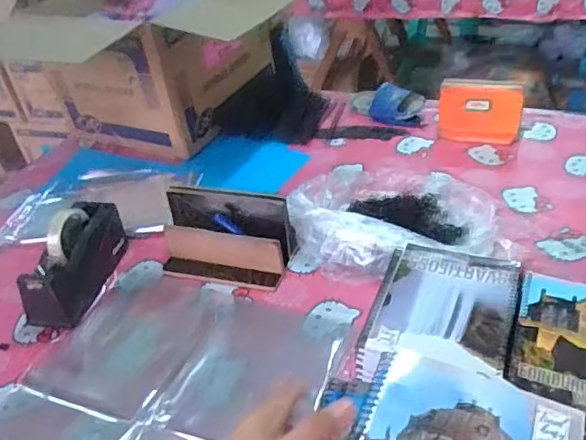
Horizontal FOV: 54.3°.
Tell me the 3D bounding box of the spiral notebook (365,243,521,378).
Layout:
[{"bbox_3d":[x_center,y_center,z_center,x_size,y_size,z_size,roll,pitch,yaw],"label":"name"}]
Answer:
[{"bbox_3d":[0.187,0.097,0.683,0.146,0.008,0.191,9,38,21],"label":"spiral notebook"}]

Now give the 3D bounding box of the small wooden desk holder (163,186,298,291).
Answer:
[{"bbox_3d":[-0.109,0.021,0.894,0.206,0.117,0.106,6,37,16],"label":"small wooden desk holder"}]

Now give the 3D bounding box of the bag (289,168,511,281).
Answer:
[{"bbox_3d":[0.154,-0.008,0.927,0.303,0.077,0.245,-9,35,-4],"label":"bag"}]

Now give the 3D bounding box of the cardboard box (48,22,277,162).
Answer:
[{"bbox_3d":[-0.299,-0.370,1.352,0.351,0.256,0.428,12,39,24],"label":"cardboard box"}]

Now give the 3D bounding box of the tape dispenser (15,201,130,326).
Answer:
[{"bbox_3d":[-0.328,0.061,0.870,0.074,0.112,0.204,6,37,16],"label":"tape dispenser"}]

